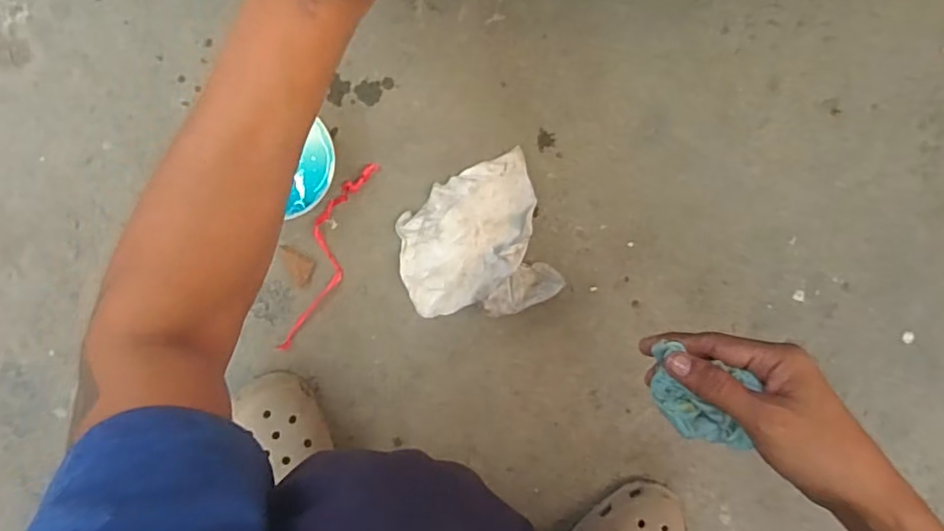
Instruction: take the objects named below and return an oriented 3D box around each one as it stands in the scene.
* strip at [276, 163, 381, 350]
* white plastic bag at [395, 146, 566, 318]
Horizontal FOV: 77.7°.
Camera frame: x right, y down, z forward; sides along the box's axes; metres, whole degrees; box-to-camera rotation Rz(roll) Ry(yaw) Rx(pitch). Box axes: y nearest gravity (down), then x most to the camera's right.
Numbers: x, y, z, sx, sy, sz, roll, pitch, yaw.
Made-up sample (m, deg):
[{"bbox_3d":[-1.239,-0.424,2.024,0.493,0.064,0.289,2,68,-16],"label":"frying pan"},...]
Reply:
[{"bbox_3d":[-0.151,-0.008,0.610,0.041,0.004,0.213,19,94,-8],"label":"strip"},{"bbox_3d":[0.001,-0.023,0.608,0.151,0.044,0.152,-15,98,-4],"label":"white plastic bag"}]

